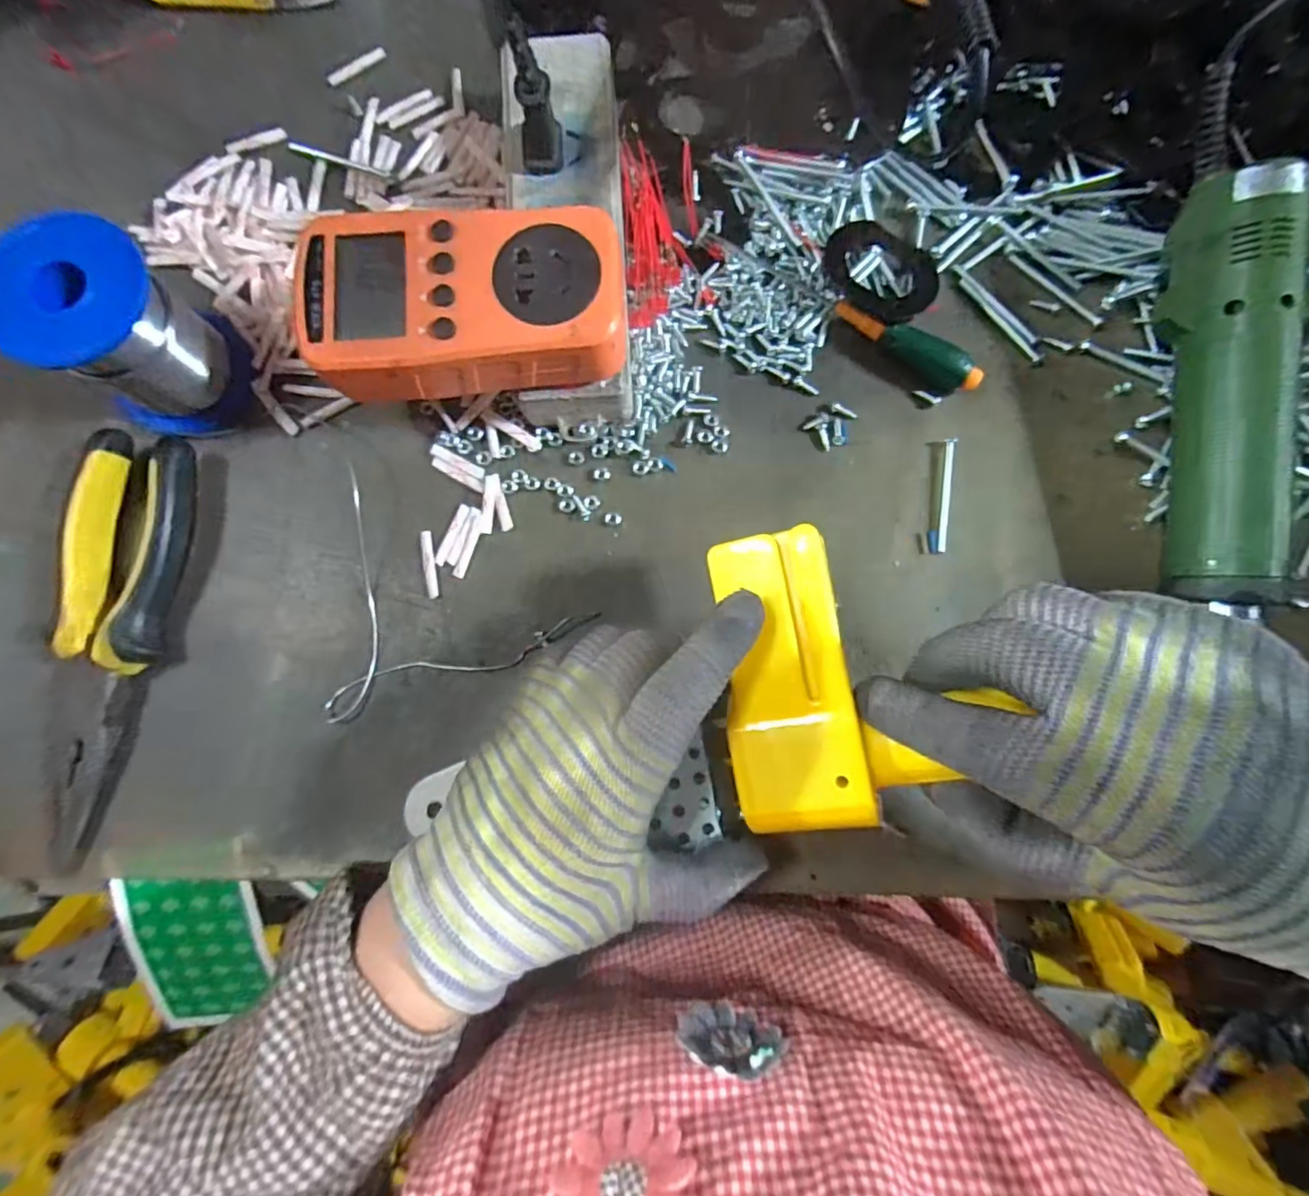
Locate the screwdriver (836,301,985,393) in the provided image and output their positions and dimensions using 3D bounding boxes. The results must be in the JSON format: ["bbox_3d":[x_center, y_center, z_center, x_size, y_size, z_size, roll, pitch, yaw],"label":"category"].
[{"bbox_3d":[0.123,-0.122,0.279,0.075,0.014,0.014,34,85,3],"label":"screwdriver"}]

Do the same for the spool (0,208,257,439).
[{"bbox_3d":[-0.220,-0.110,0.241,0.056,0.070,0.060,0,84,-1],"label":"spool"}]

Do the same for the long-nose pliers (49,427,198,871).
[{"bbox_3d":[-0.238,0.019,0.251,0.038,0.023,0.180,7,84,0],"label":"long-nose pliers"}]

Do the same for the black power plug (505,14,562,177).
[{"bbox_3d":[-0.050,-0.204,0.235,0.017,0.052,0.018,-12,84,-2],"label":"black power plug"}]

